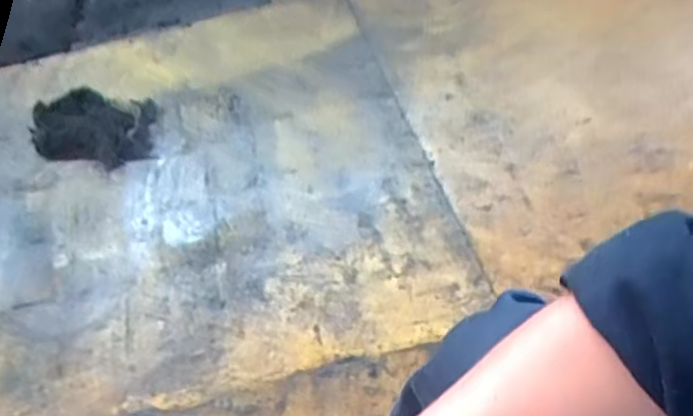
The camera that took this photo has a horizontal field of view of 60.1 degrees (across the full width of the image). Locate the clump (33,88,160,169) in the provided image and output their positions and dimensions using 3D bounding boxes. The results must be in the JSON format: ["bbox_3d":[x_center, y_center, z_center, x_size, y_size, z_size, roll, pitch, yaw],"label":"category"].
[{"bbox_3d":[-0.551,-0.179,1.266,0.339,0.049,0.191,9,53,13],"label":"clump"}]

